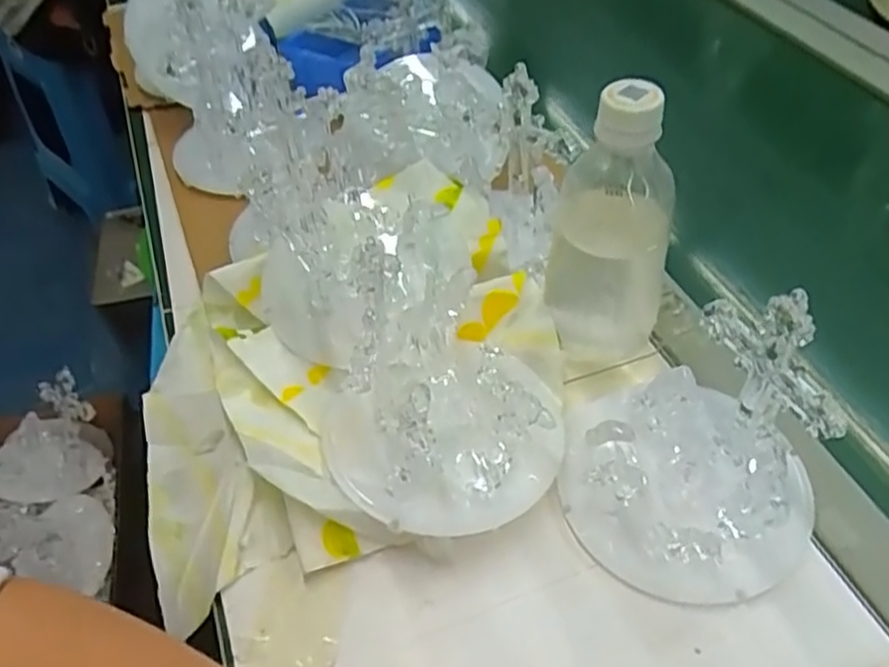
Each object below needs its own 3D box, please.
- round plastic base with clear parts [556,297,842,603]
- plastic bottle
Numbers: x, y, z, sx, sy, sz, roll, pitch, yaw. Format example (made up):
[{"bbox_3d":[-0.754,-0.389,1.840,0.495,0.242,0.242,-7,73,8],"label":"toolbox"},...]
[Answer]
[{"bbox_3d":[0.121,0.050,0.347,0.119,0.118,0.112,-3,49,3],"label":"round plastic base with clear parts"},{"bbox_3d":[0.089,-0.050,0.397,0.061,0.161,0.051,-10,49,-3],"label":"plastic bottle"}]

